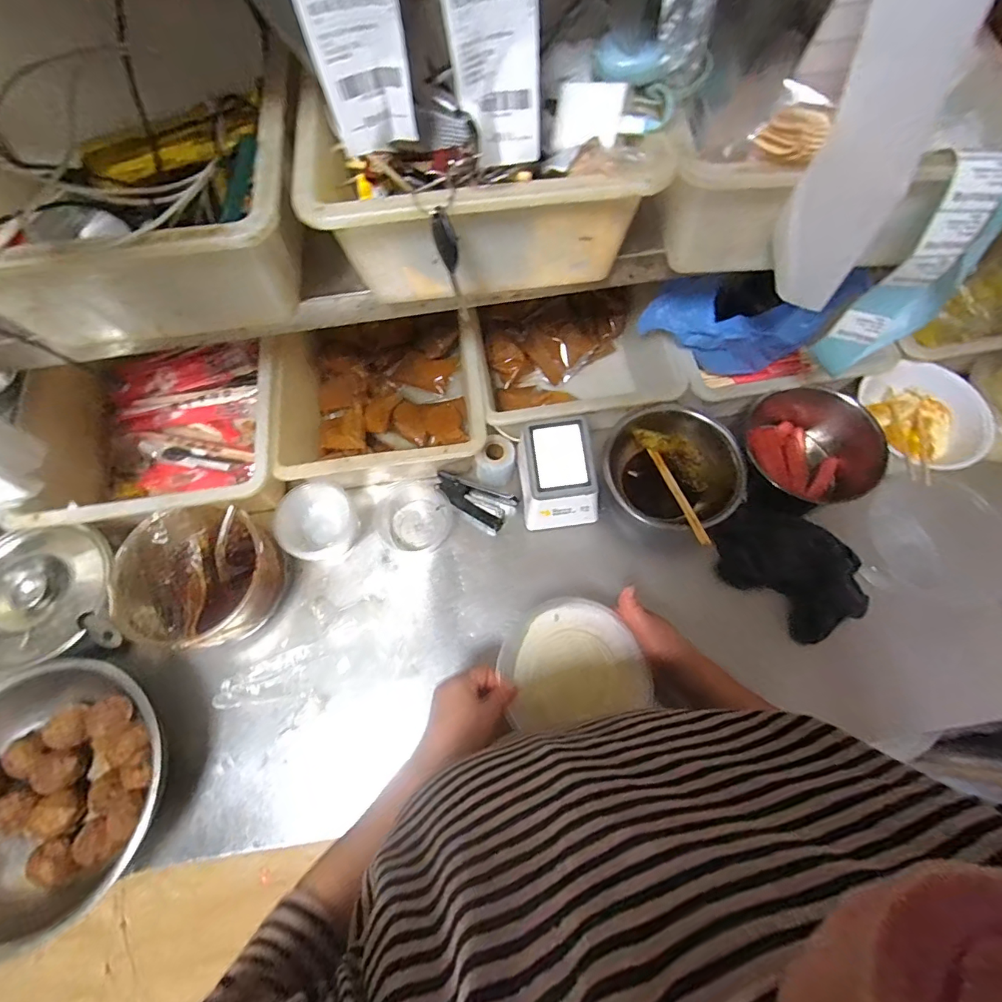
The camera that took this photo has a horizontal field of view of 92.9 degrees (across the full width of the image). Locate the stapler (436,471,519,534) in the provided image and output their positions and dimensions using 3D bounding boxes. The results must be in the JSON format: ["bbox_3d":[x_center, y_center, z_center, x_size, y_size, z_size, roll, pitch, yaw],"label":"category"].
[{"bbox_3d":[-0.039,-0.005,0.677,0.112,0.029,0.063,29,72,12],"label":"stapler"}]

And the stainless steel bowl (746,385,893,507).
[{"bbox_3d":[0.425,-0.075,0.660,0.137,0.099,0.178,-40,72,-13],"label":"stainless steel bowl"}]

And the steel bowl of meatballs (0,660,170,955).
[{"bbox_3d":[-0.493,0.310,0.537,0.248,0.091,0.248,-1,68,1],"label":"steel bowl of meatballs"}]

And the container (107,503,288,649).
[{"bbox_3d":[-0.372,0.094,0.598,0.160,0.089,0.160,-1,68,1],"label":"container"}]

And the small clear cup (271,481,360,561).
[{"bbox_3d":[-0.248,0.027,0.643,0.094,0.049,0.089,-1,68,1],"label":"small clear cup"}]

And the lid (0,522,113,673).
[{"bbox_3d":[-0.551,0.109,0.557,0.183,0.038,0.161,-19,69,-6],"label":"lid"}]

